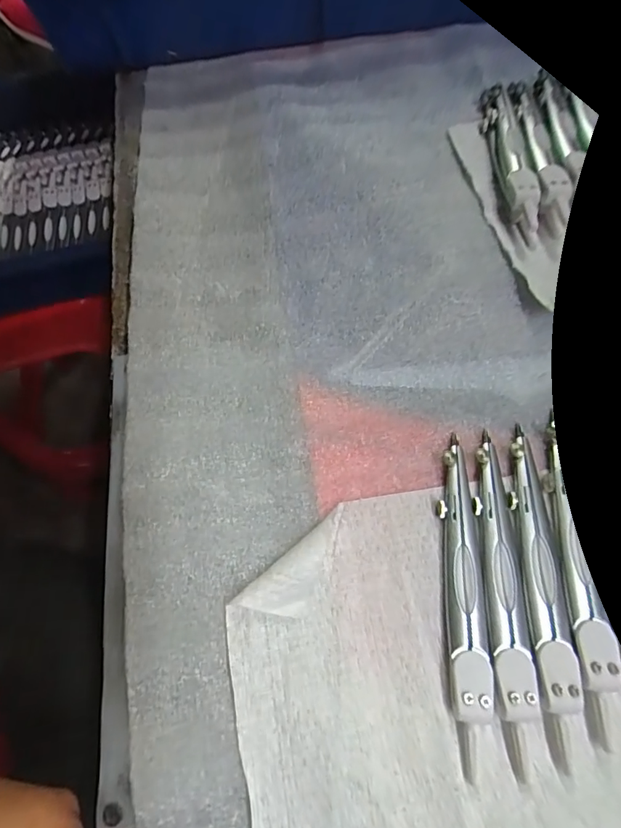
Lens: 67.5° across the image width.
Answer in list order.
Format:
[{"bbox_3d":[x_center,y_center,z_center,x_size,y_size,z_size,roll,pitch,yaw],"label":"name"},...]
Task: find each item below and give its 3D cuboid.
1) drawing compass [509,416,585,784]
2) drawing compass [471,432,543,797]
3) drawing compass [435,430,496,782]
[{"bbox_3d":[0.094,0.066,0.189,0.016,0.006,0.125,-2,67,7],"label":"drawing compass"},{"bbox_3d":[0.078,0.070,0.188,0.015,0.006,0.125,-2,67,6],"label":"drawing compass"},{"bbox_3d":[0.062,0.070,0.190,0.014,0.008,0.125,0,67,8],"label":"drawing compass"}]

